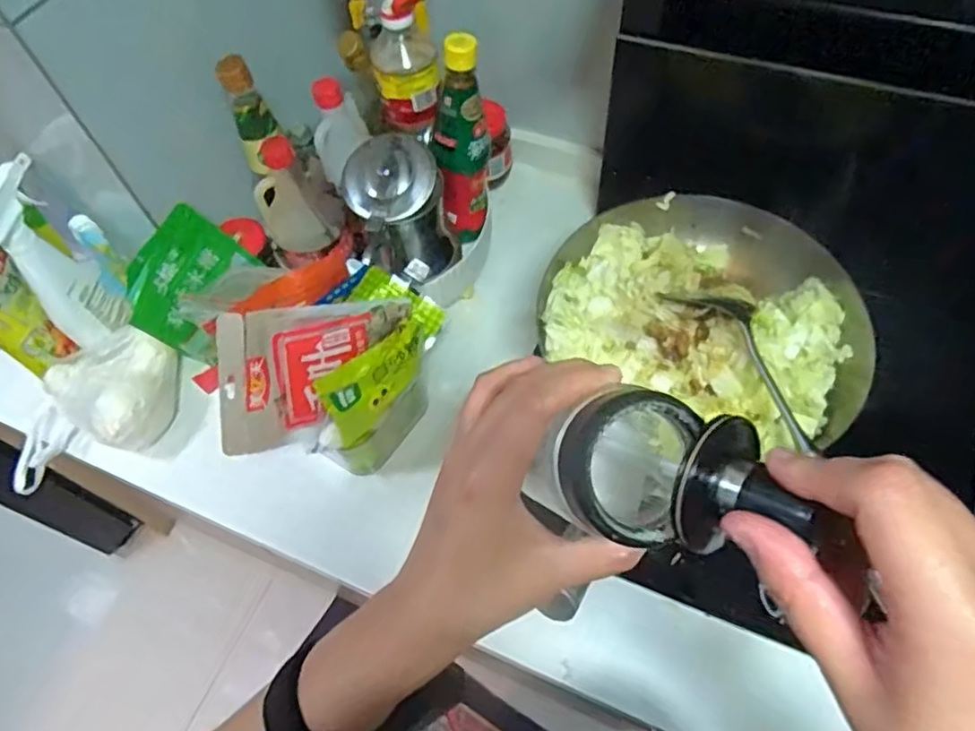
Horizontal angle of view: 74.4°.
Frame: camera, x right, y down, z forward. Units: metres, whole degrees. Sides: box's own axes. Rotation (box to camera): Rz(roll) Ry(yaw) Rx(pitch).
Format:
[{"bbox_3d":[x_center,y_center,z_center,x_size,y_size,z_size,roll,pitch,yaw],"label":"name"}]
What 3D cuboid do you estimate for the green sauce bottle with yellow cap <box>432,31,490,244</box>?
[{"bbox_3d":[-0.029,-0.243,0.721,0.065,0.237,0.063,-7,59,0],"label":"green sauce bottle with yellow cap"}]

